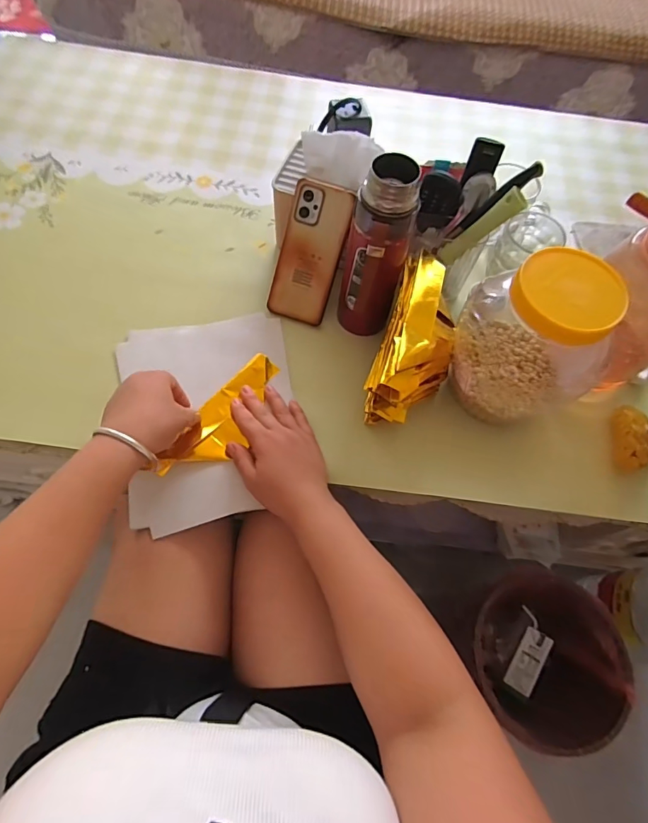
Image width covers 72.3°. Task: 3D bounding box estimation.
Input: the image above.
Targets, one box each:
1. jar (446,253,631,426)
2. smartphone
[{"bbox_3d":[0.222,-0.079,0.462,0.131,0.171,0.122,2,65,-4],"label":"jar"},{"bbox_3d":[-0.018,-0.196,0.557,0.075,0.162,0.013,20,20,8],"label":"smartphone"}]

